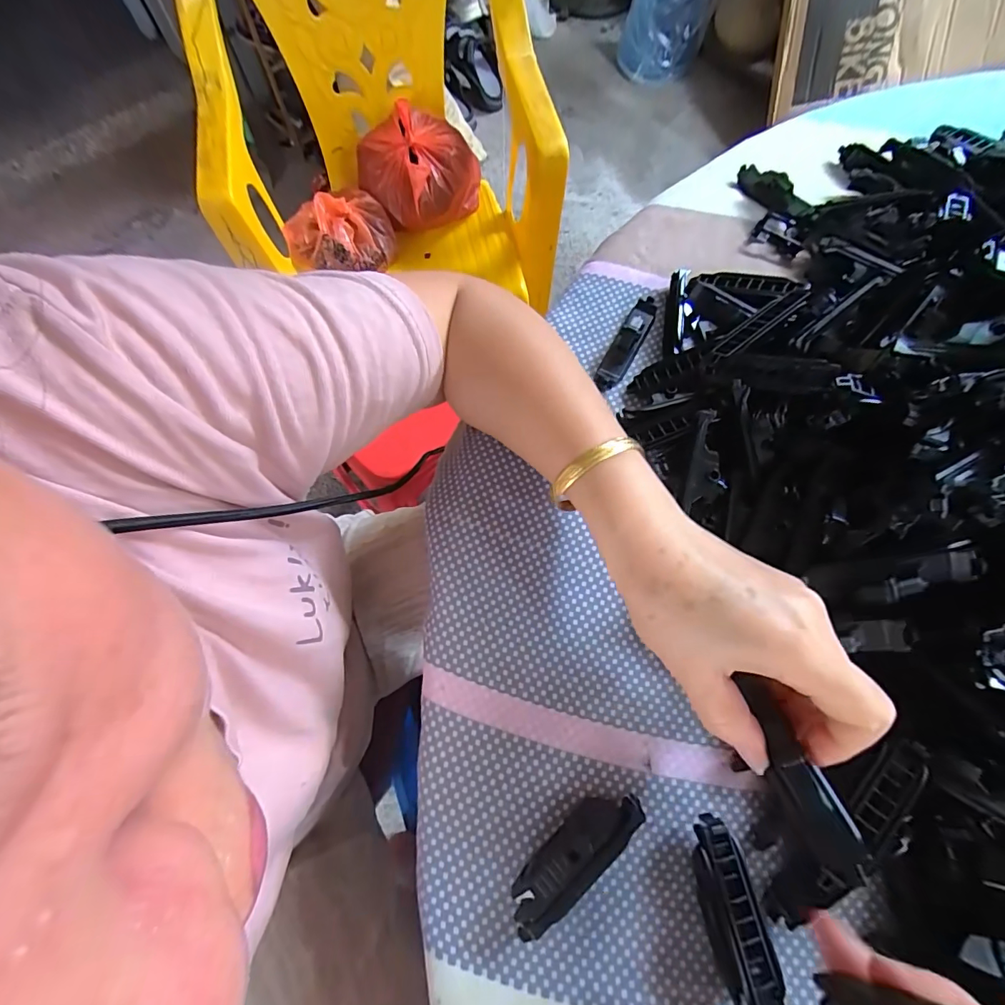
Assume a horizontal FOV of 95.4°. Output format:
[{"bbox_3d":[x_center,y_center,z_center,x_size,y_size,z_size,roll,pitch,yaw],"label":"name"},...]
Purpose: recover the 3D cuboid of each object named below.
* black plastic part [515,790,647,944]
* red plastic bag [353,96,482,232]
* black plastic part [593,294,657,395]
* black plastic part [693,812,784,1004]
[{"bbox_3d":[0.036,0.175,0.227,0.078,0.025,0.022,-37,76,-11],"label":"black plastic part"},{"bbox_3d":[-0.159,-0.626,0.863,0.192,0.136,0.170,-37,74,-12],"label":"red plastic bag"},{"bbox_3d":[0.089,-0.116,0.328,0.019,0.020,0.080,28,74,8],"label":"black plastic part"},{"bbox_3d":[0.110,0.196,0.219,0.022,0.025,0.079,-11,72,-4],"label":"black plastic part"}]

